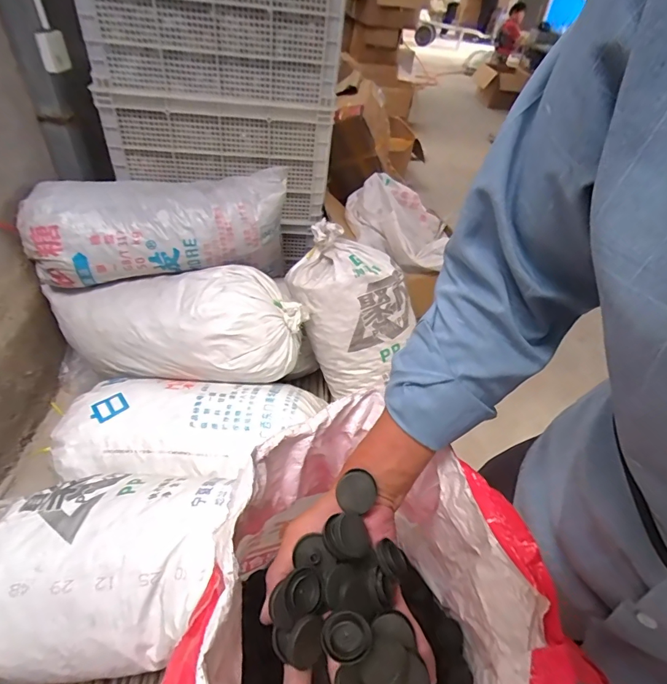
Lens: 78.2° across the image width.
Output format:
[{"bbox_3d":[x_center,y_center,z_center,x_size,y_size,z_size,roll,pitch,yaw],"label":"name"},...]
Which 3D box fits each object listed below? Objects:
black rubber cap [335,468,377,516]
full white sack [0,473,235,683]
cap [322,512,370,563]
[{"bbox_3d":[0.018,0.125,0.343,0.031,0.009,0.031,7,67,-18],"label":"black rubber cap"},{"bbox_3d":[-0.440,0.416,0.799,0.466,0.195,0.348,5,43,-2],"label":"full white sack"},{"bbox_3d":[0.010,0.154,0.321,0.033,0.016,0.030,4,43,-3],"label":"cap"}]

